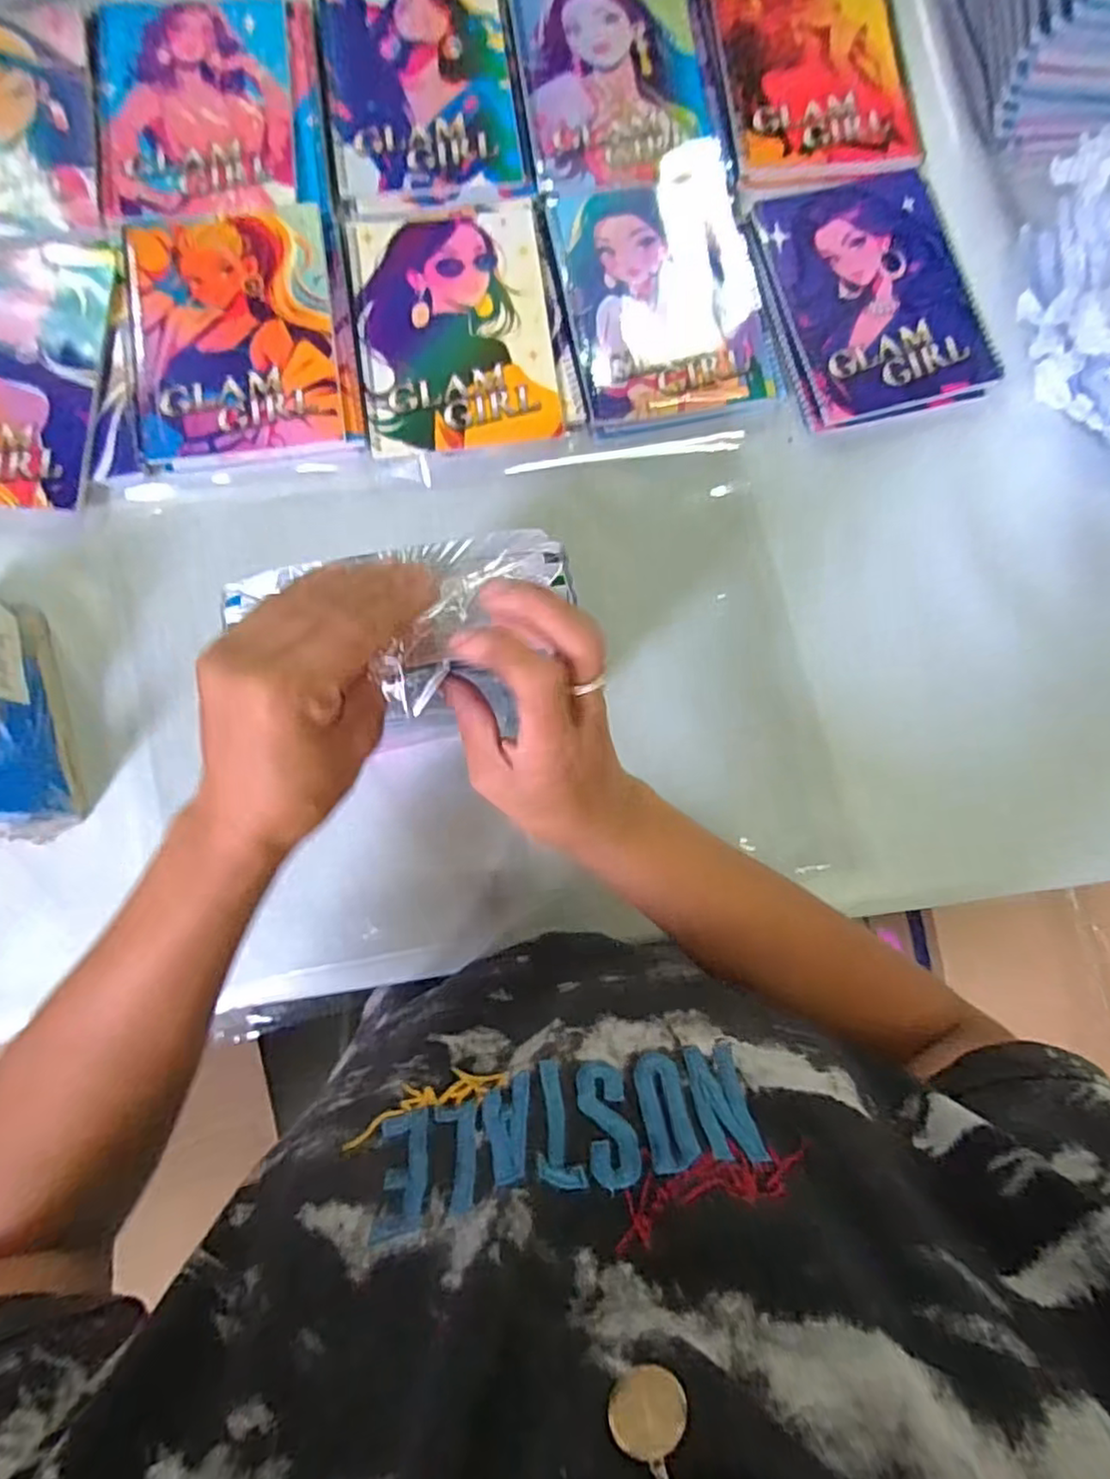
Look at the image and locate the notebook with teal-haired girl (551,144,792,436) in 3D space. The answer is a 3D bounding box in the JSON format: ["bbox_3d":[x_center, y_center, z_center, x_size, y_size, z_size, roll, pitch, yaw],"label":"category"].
[{"bbox_3d":[0.087,-0.361,0.527,0.160,0.007,0.229,-10,84,-3],"label":"notebook with teal-haired girl"}]

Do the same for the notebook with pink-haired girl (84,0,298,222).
[{"bbox_3d":[-0.289,-0.509,0.531,0.154,0.007,0.197,-9,84,-3],"label":"notebook with pink-haired girl"}]

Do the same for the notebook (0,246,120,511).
[{"bbox_3d":[-0.420,-0.274,0.495,0.156,0.011,0.202,5,83,-2],"label":"notebook"}]

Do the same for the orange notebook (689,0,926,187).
[{"bbox_3d":[0.213,-0.563,0.565,0.172,0.020,0.209,-8,84,-3],"label":"orange notebook"}]

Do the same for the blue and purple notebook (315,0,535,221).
[{"bbox_3d":[-0.111,-0.531,0.543,0.154,0.007,0.219,-9,84,-3],"label":"blue and purple notebook"}]

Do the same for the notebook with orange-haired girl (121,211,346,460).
[{"bbox_3d":[-0.245,-0.311,0.509,0.148,0.008,0.193,-9,84,-3],"label":"notebook with orange-haired girl"}]

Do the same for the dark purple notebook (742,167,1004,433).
[{"bbox_3d":[0.257,-0.358,0.535,0.170,0.010,0.199,-16,84,-4],"label":"dark purple notebook"}]

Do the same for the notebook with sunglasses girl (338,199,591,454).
[{"bbox_3d":[-0.073,-0.323,0.517,0.160,0.007,0.200,-9,84,-3],"label":"notebook with sunglasses girl"}]

